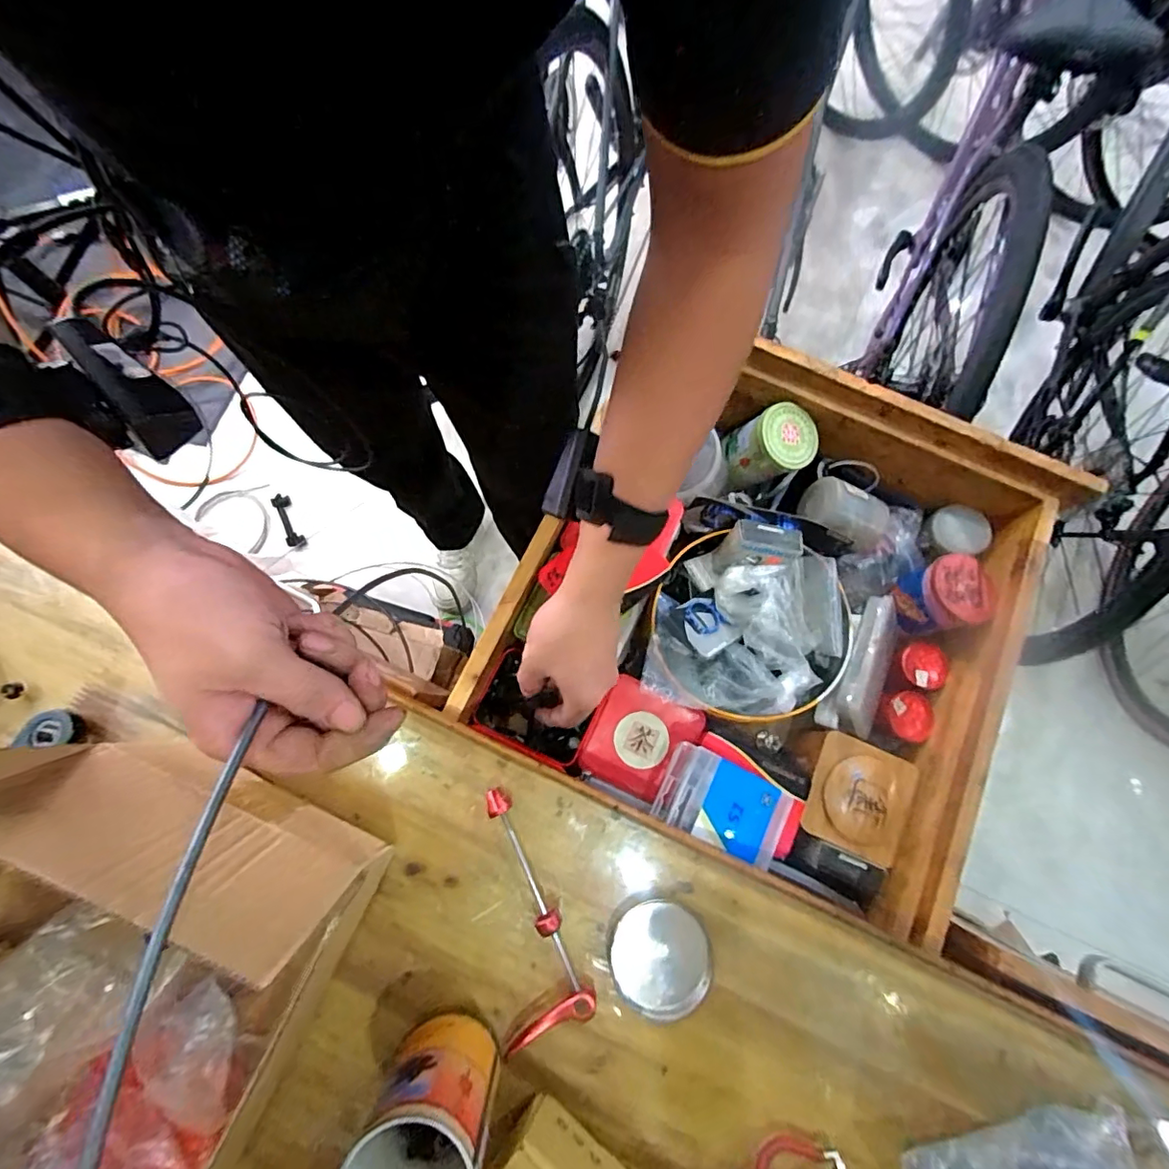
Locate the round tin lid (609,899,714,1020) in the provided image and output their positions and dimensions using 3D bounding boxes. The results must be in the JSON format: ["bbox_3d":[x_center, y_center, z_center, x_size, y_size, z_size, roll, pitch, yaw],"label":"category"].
[{"bbox_3d":[0.051,0.255,0.369,0.067,0.016,0.065,0,76,-2],"label":"round tin lid"}]

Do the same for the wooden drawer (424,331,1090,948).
[{"bbox_3d":[0.172,0.014,0.525,0.429,0.113,0.437,24,76,4],"label":"wooden drawer"}]

